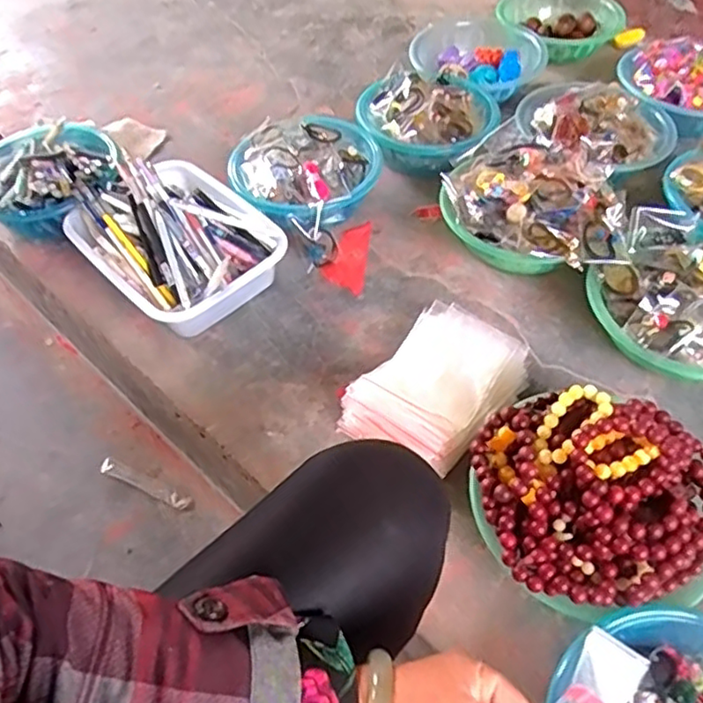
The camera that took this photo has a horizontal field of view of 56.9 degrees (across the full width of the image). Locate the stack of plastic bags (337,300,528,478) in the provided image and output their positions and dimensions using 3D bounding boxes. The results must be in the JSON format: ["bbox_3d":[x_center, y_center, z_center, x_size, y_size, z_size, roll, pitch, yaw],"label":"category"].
[{"bbox_3d":[0.105,0.038,0.755,0.145,0.074,0.239,32,60,22],"label":"stack of plastic bags"}]

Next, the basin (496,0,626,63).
[{"bbox_3d":[0.387,-0.640,1.261,0.232,0.061,0.216,-36,60,-23],"label":"basin"}]

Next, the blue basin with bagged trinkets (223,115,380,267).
[{"bbox_3d":[-0.054,-0.267,0.976,0.209,0.099,0.216,-1,53,1],"label":"blue basin with bagged trinkets"}]

